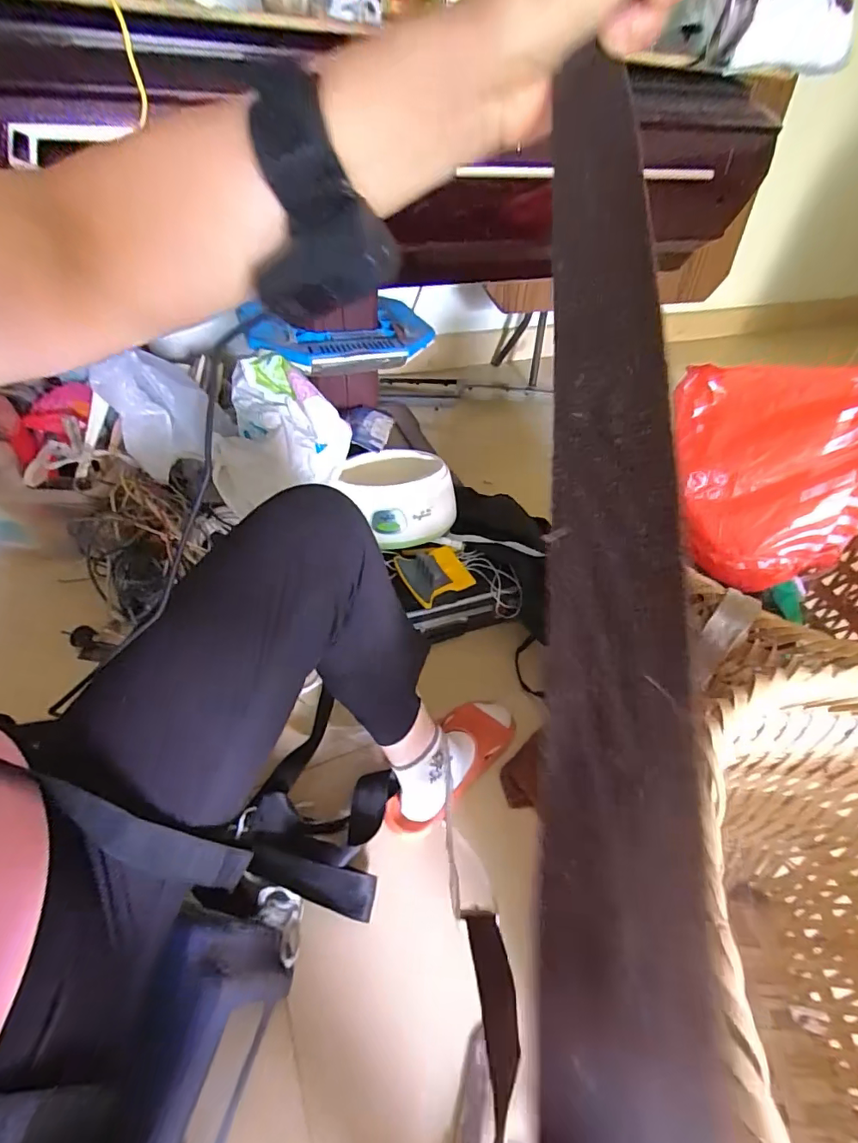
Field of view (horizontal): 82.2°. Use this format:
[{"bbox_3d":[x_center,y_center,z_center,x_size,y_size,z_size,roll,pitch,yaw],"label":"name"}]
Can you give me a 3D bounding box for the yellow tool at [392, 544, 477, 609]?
[{"bbox_3d":[0.007,-0.006,0.853,0.114,0.026,0.122,-24,54,-25],"label":"yellow tool"}]

